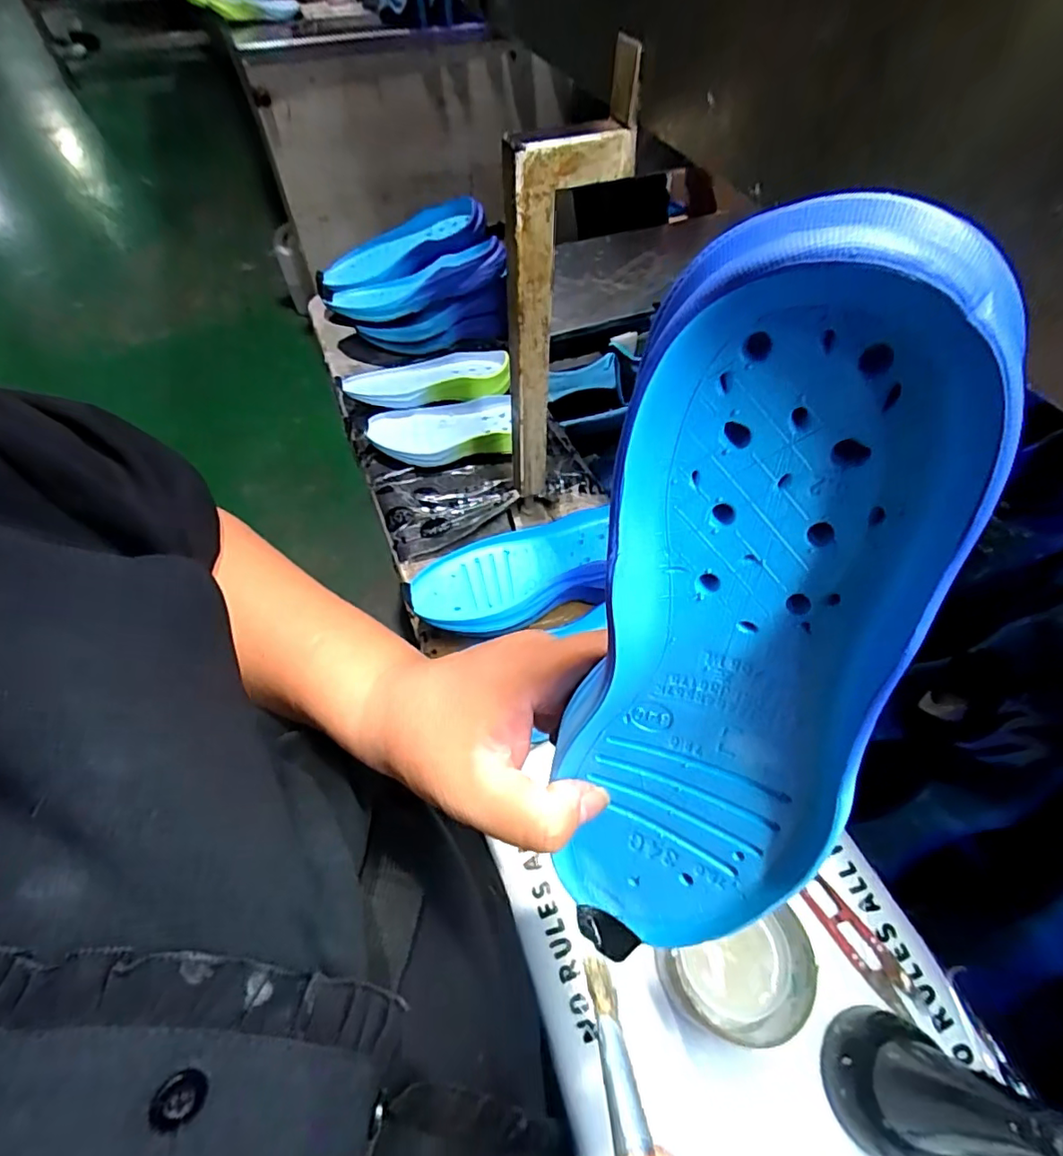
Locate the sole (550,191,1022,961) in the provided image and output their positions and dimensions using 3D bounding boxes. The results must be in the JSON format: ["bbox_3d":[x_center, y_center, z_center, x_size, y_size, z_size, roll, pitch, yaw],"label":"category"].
[{"bbox_3d":[0.052,0.037,0.159,0.073,0.237,0.034,5,35,4],"label":"sole"}]

